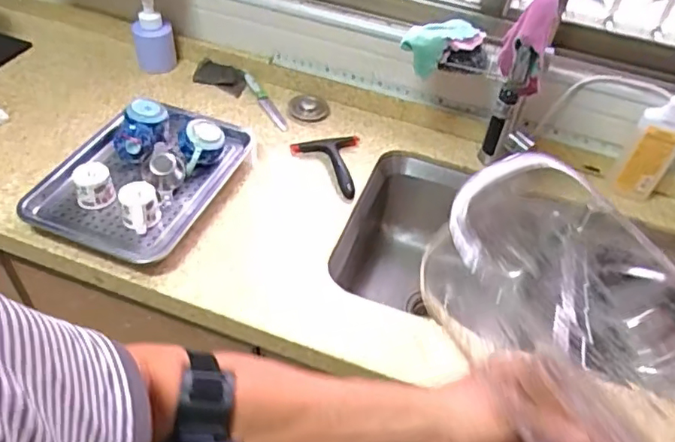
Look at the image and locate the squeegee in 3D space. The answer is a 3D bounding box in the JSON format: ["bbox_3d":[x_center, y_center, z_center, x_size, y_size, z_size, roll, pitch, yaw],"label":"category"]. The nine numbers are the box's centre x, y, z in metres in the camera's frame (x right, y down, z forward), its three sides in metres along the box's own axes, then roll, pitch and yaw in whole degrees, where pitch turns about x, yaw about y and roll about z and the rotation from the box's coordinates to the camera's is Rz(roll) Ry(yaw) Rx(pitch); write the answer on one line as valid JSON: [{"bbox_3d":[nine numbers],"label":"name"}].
[{"bbox_3d":[-0.005,-0.107,1.052,0.136,0.026,0.166,-7,48,-14],"label":"squeegee"}]

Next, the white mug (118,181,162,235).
[{"bbox_3d":[-0.311,-0.016,0.882,0.059,0.054,0.073,-9,48,-15],"label":"white mug"}]

